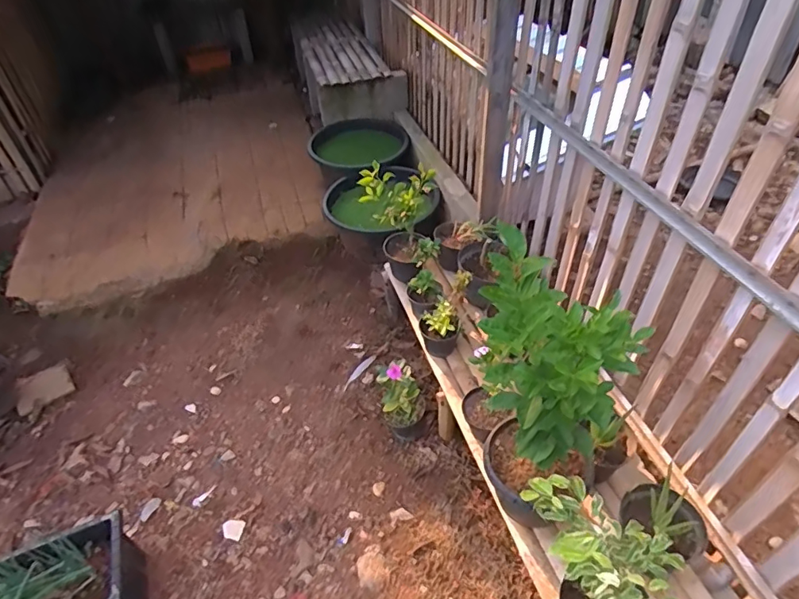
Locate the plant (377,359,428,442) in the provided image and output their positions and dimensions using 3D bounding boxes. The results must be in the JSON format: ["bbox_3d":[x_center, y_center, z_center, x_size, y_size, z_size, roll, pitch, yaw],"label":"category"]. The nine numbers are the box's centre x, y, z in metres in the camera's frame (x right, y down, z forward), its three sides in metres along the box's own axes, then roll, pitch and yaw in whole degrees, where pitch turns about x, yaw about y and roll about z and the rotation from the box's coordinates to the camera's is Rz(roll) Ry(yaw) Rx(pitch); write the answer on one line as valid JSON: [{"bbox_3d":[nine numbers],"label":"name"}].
[{"bbox_3d":[0.013,0.317,1.620,0.145,0.353,0.126,-10,43,-4],"label":"plant"}]

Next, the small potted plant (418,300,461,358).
[{"bbox_3d":[0.130,0.092,1.617,0.131,0.174,0.113,1,44,6],"label":"small potted plant"}]

